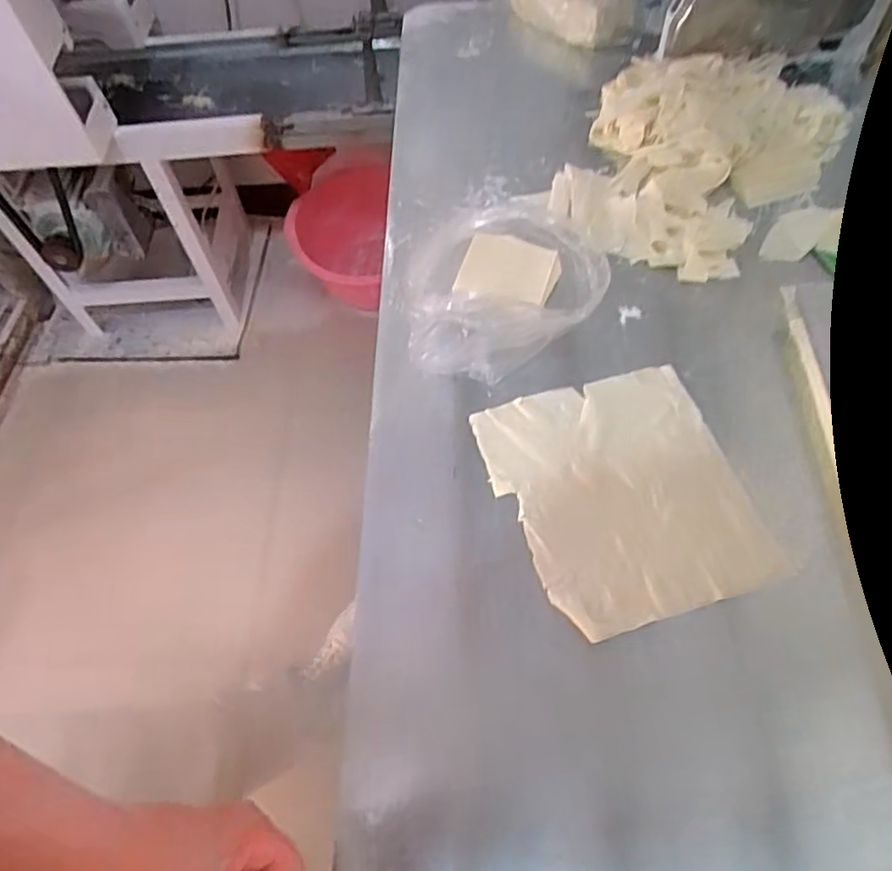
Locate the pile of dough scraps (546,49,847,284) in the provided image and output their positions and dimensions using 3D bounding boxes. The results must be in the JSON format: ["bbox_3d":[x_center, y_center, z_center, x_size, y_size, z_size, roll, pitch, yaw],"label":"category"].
[{"bbox_3d":[0.289,-0.346,0.734,0.262,0.056,0.377,30,66,19],"label":"pile of dough scraps"}]

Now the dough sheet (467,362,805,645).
[{"bbox_3d":[0.148,0.045,0.546,0.194,0.010,0.218,-16,60,-5],"label":"dough sheet"}]

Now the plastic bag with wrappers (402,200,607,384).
[{"bbox_3d":[0.057,-0.150,0.613,0.176,0.099,0.177,1,60,5],"label":"plastic bag with wrappers"}]

